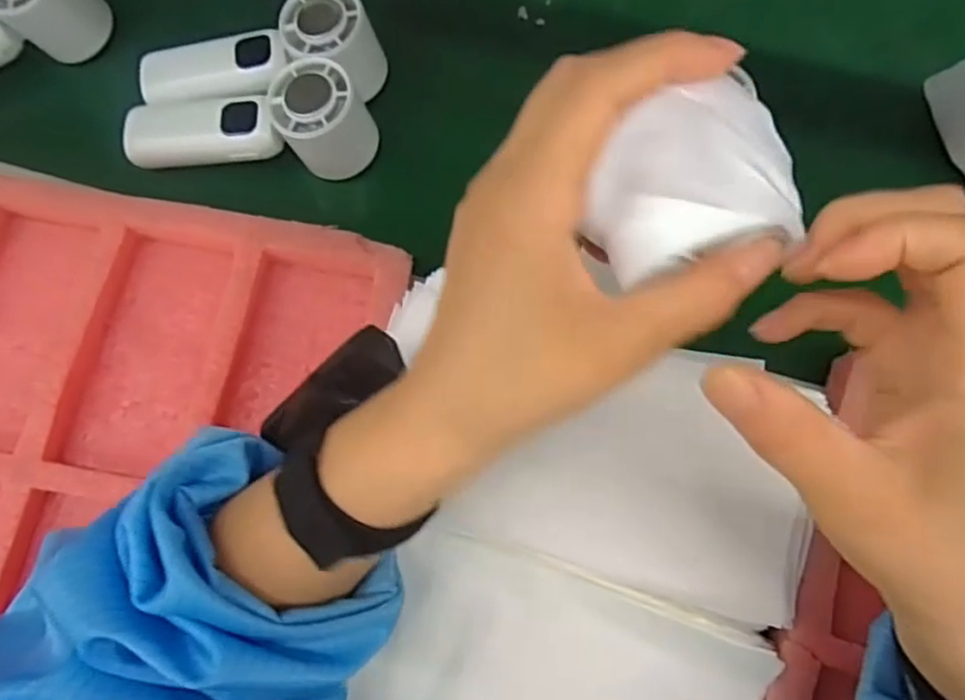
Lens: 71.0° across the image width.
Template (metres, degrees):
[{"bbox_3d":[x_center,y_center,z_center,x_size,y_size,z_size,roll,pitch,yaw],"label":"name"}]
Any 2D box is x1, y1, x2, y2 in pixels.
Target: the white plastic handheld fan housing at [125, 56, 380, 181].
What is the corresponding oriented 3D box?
[{"bbox_3d":[-0.149,-0.146,0.427,0.154,0.052,0.053,4,75,0],"label":"white plastic handheld fan housing"}]

